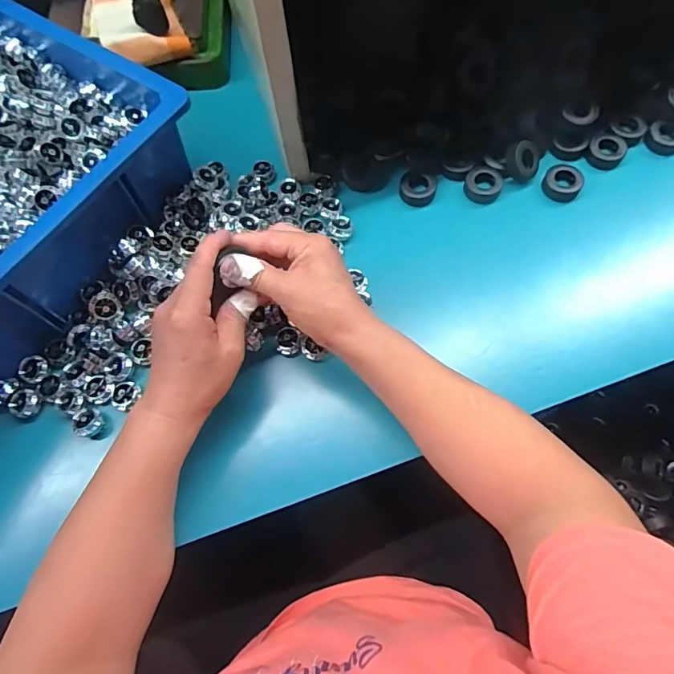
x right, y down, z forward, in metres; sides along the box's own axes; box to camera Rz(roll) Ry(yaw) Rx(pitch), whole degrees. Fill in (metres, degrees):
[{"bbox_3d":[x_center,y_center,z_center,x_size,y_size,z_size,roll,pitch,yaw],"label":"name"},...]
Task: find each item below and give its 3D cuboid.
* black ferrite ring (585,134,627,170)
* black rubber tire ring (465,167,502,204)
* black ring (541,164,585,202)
[{"bbox_3d":[0.276,-0.191,0.487,0.035,0.013,0.033,31,74,11],"label":"black ferrite ring"},{"bbox_3d":[0.148,-0.154,0.480,0.037,0.016,0.032,12,71,5],"label":"black rubber tire ring"},{"bbox_3d":[0.227,-0.155,0.476,0.037,0.017,0.031,22,73,8],"label":"black ring"}]

